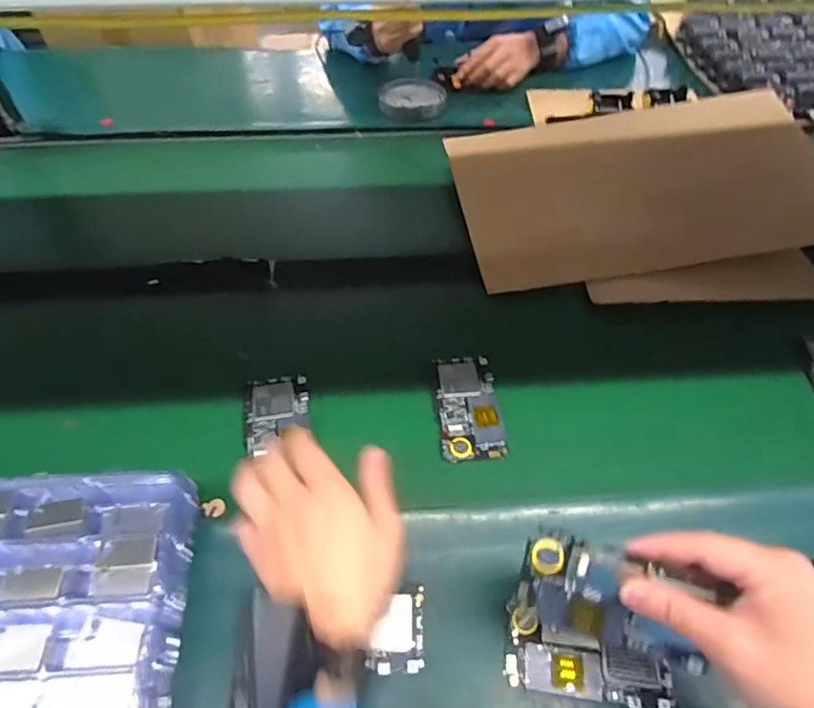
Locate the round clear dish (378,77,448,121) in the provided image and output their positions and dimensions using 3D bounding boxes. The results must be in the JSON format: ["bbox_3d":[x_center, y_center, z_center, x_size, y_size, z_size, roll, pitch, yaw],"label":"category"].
[{"bbox_3d":[0.011,-0.441,0.931,0.108,0.029,0.096,18,54,16],"label":"round clear dish"}]

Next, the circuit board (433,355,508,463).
[{"bbox_3d":[0.065,0.053,0.570,0.062,0.009,0.123,-5,52,-2],"label":"circuit board"}]

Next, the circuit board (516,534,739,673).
[{"bbox_3d":[0.136,0.164,0.358,0.118,0.072,0.010,9,13,12],"label":"circuit board"}]

